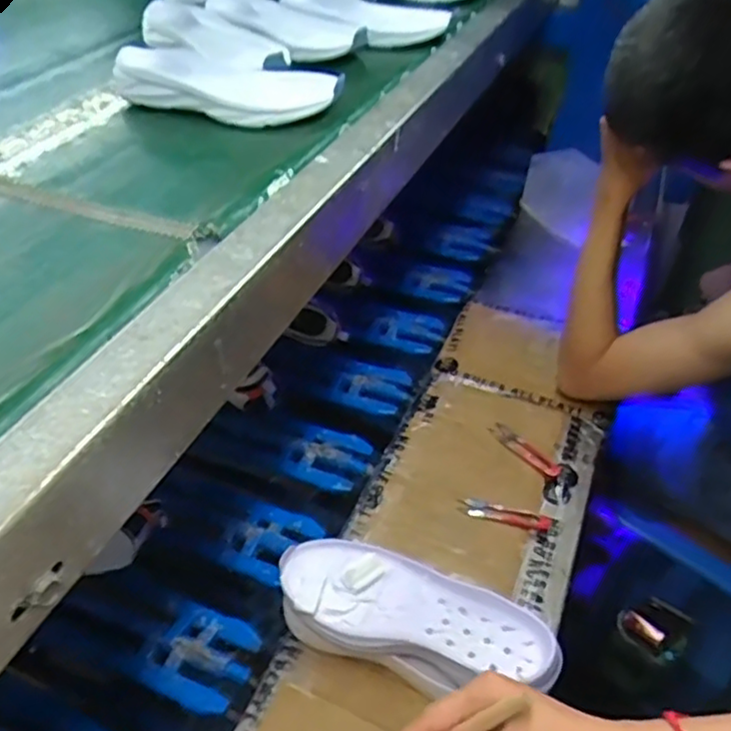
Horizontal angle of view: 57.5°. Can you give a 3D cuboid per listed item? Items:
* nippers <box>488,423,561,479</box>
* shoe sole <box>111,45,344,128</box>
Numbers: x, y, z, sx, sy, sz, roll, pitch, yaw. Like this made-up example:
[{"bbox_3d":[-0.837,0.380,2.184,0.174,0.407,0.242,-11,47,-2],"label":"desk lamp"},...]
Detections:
[{"bbox_3d":[0.195,0.102,0.817,0.027,0.004,0.100,-30,50,-30],"label":"nippers"},{"bbox_3d":[-0.129,-0.269,0.640,0.215,0.036,0.086,18,44,17],"label":"shoe sole"}]

